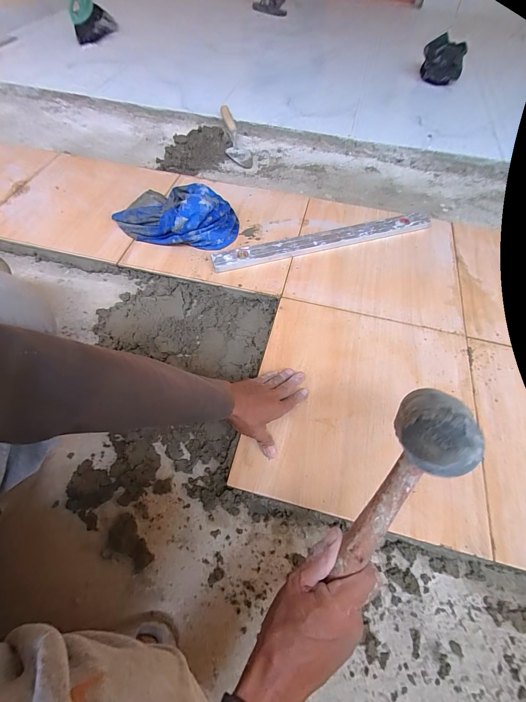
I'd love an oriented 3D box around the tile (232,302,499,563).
[{"bbox_3d":[0.184,0.091,0.540,0.388,0.011,0.392,13,59,5],"label":"tile"}]

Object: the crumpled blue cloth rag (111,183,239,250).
[{"bbox_3d":[-0.217,-0.359,0.749,0.310,0.085,0.197,21,60,9],"label":"crumpled blue cloth rag"}]

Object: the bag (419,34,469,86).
[{"bbox_3d":[0.732,-1.178,1.221,0.164,0.157,0.076,31,62,15],"label":"bag"}]

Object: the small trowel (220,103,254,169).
[{"bbox_3d":[-0.098,-0.733,1.028,0.085,0.051,0.281,-14,78,-11],"label":"small trowel"}]

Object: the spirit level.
[{"bbox_3d":[0.163,-0.278,0.746,0.579,0.023,0.053,-13,61,-10],"label":"spirit level"}]

